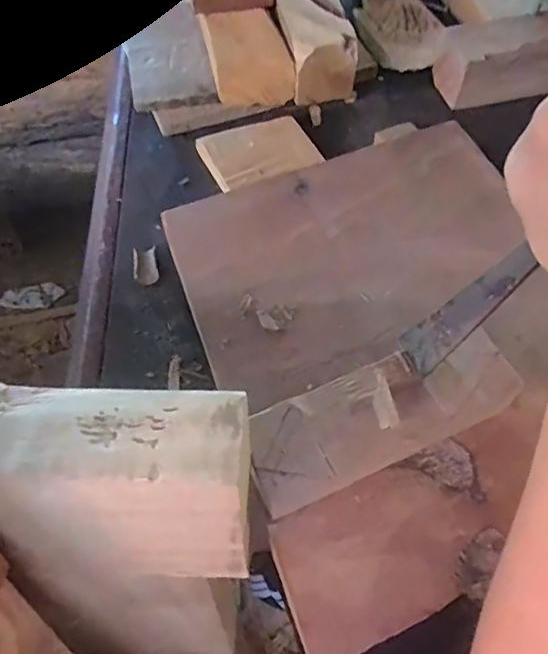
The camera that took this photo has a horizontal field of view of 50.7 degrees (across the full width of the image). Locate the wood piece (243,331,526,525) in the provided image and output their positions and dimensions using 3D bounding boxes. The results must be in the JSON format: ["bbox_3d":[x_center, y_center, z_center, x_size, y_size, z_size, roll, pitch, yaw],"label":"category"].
[{"bbox_3d":[0.051,0.044,0.276,0.129,0.034,0.045,-22,63,-13],"label":"wood piece"}]

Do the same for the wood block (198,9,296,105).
[{"bbox_3d":[-0.018,-0.192,0.410,0.055,0.041,0.052,-10,61,-6],"label":"wood block"}]

